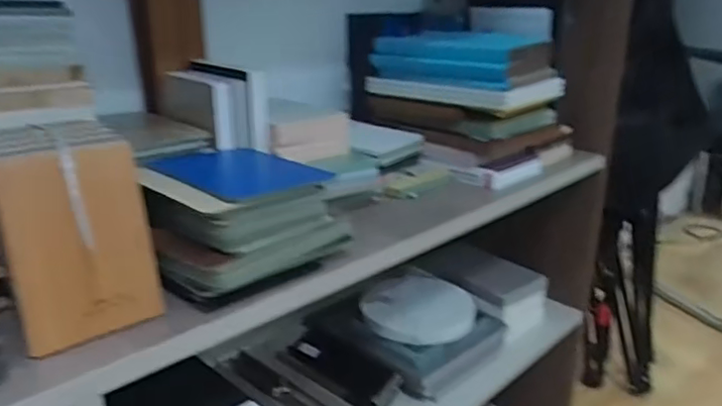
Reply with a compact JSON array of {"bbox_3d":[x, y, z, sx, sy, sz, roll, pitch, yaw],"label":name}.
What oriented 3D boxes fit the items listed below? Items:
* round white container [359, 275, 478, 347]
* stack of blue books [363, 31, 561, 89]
[{"bbox_3d":[0.077,0.152,0.811,0.140,0.042,0.123,-16,25,-39],"label":"round white container"},{"bbox_3d":[0.134,-0.192,0.783,0.201,0.052,0.130,17,25,38],"label":"stack of blue books"}]

